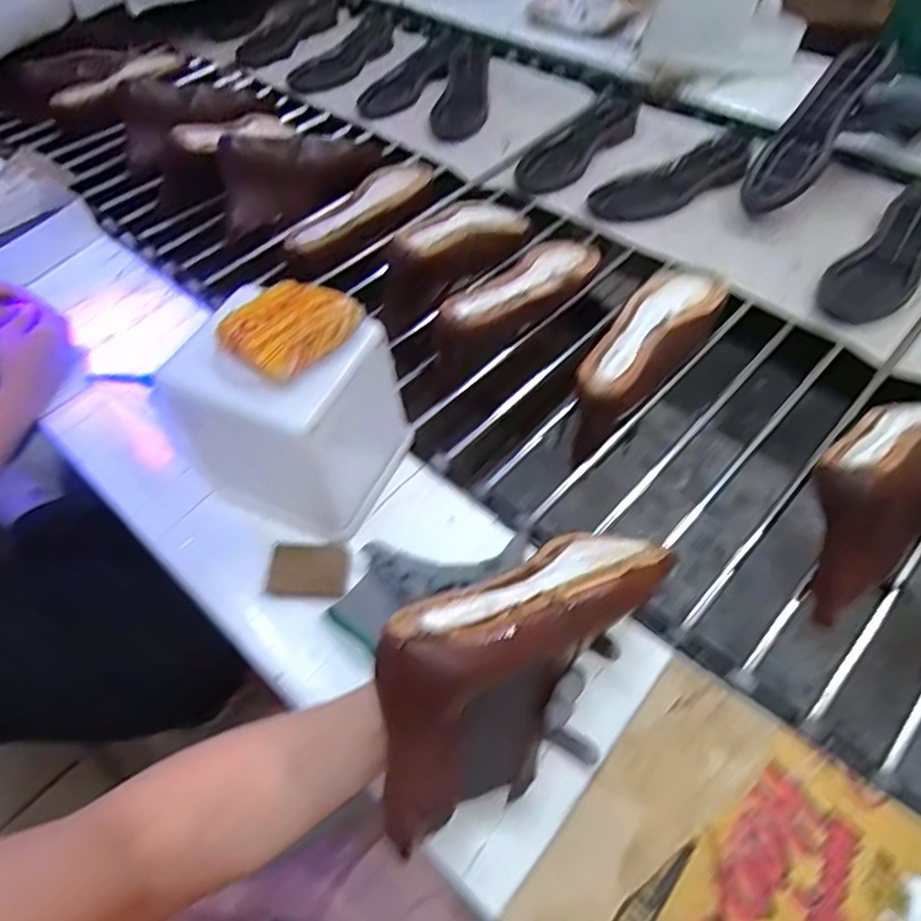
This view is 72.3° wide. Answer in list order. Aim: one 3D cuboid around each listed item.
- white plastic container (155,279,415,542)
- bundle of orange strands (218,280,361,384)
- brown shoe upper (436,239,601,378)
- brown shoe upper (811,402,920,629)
[{"bbox_3d":[-0.152,-0.045,0.562,0.157,0.183,0.135,20,58,17],"label":"white plastic container"},{"bbox_3d":[-0.135,-0.108,0.497,0.077,0.026,0.089,33,62,24],"label":"bundle of orange strands"},{"bbox_3d":[0.078,-0.196,0.764,0.081,0.078,0.257,36,64,25],"label":"brown shoe upper"},{"bbox_3d":[0.387,0.017,0.574,0.261,0.108,0.096,-37,59,-23],"label":"brown shoe upper"}]

